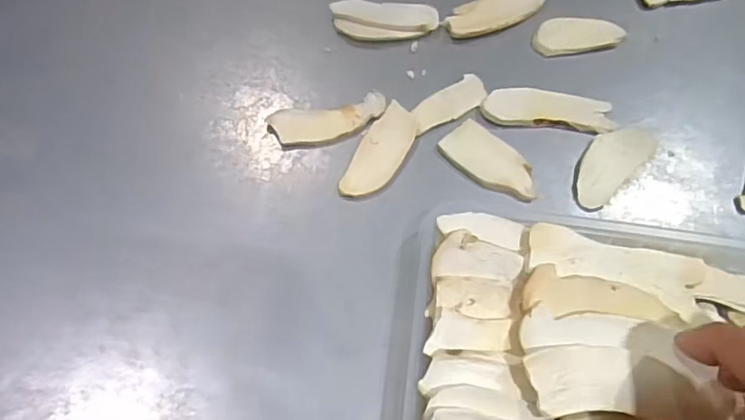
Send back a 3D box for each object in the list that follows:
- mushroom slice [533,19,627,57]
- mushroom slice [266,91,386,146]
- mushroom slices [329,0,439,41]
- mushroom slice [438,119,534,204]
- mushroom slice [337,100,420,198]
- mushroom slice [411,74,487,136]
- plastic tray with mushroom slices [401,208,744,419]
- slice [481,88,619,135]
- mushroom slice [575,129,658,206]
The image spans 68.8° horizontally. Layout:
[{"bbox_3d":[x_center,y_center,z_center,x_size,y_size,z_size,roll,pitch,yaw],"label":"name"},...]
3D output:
[{"bbox_3d":[0.124,-0.105,0.326,0.053,0.006,0.023,-7,66,-4],"label":"mushroom slice"},{"bbox_3d":[-0.024,-0.050,0.299,0.063,0.005,0.023,-12,67,-6],"label":"mushroom slice"},{"bbox_3d":[0.007,-0.115,0.329,0.062,0.006,0.026,1,66,0],"label":"mushroom slices"},{"bbox_3d":[0.063,-0.026,0.287,0.027,0.004,0.054,-41,72,-17],"label":"mushroom slice"},{"bbox_3d":[0.005,-0.031,0.290,0.024,0.004,0.058,26,68,10],"label":"mushroom slice"},{"bbox_3d":[0.042,-0.059,0.302,0.048,0.004,0.018,-33,70,-14],"label":"mushroom slice"},{"bbox_3d":[0.104,0.066,0.232,0.173,0.030,0.137,8,66,3],"label":"plastic tray with mushroom slices"},{"bbox_3d":[0.098,-0.056,0.302,0.070,0.004,0.021,8,66,3],"label":"slice"},{"bbox_3d":[0.127,-0.027,0.291,0.058,0.004,0.025,-41,72,-17],"label":"mushroom slice"}]

